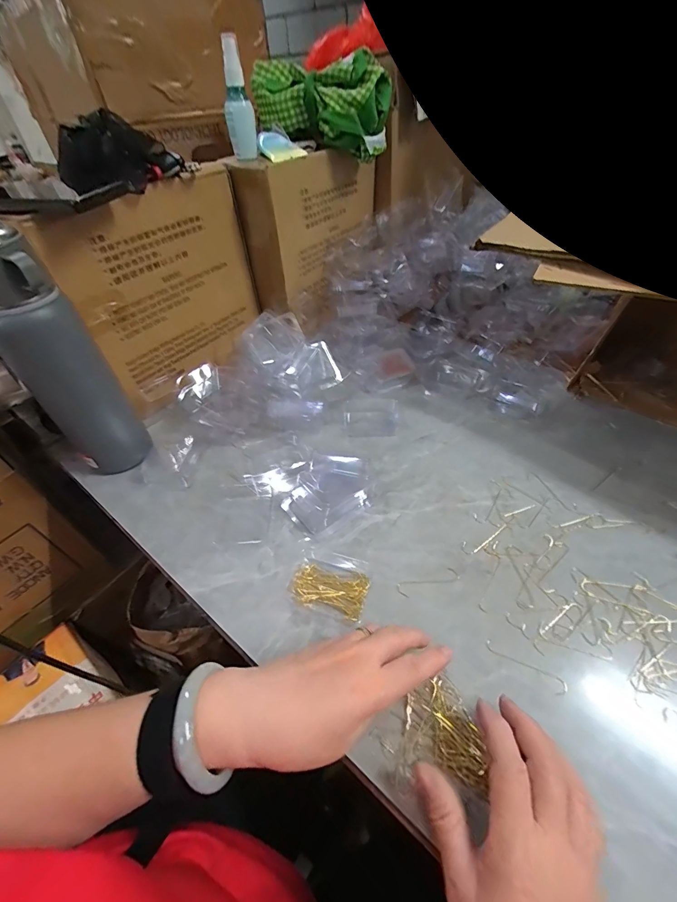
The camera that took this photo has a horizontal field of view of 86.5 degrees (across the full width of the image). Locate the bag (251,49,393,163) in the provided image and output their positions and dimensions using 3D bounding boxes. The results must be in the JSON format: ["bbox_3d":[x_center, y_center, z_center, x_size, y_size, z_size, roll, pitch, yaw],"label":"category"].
[{"bbox_3d":[-0.025,-0.512,0.540,0.201,0.100,0.082,21,51,22],"label":"bag"}]

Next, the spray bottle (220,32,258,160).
[{"bbox_3d":[-0.134,-0.463,0.477,0.034,0.115,0.031,-5,46,-2],"label":"spray bottle"}]

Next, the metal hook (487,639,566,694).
[{"bbox_3d":[0.158,0.180,0.303,0.064,0.004,0.016,27,53,26],"label":"metal hook"}]

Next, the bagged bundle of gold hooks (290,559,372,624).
[{"bbox_3d":[-0.008,0.133,0.353,0.072,0.011,0.049,12,48,15],"label":"bagged bundle of gold hooks"}]

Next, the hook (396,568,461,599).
[{"bbox_3d":[0.089,0.129,0.355,0.063,0.004,0.015,-14,47,-10],"label":"hook"}]

